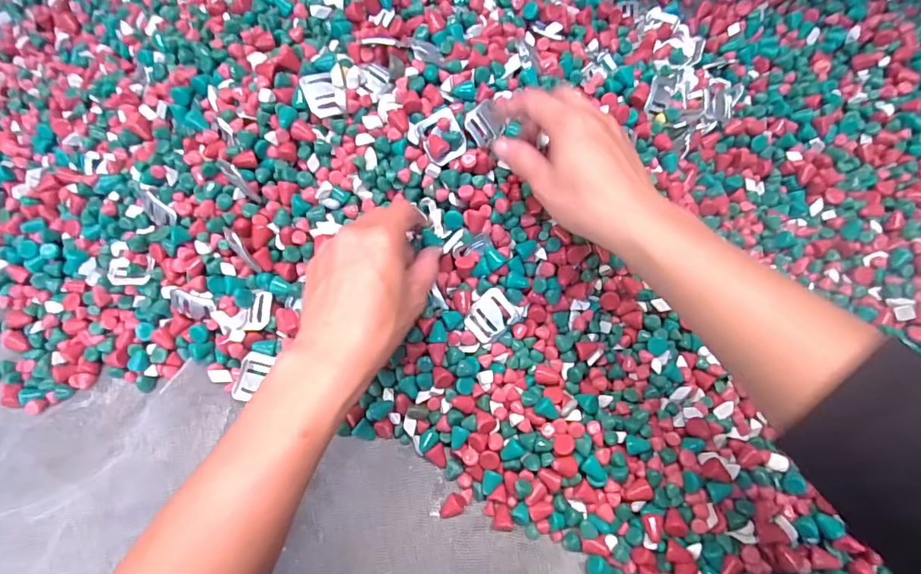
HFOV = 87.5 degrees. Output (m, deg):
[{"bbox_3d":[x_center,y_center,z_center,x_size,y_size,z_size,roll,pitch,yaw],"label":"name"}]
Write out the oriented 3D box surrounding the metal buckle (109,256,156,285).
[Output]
[{"bbox_3d":[-0.249,-0.012,0.365,0.030,0.004,0.021,-1,85,-15],"label":"metal buckle"}]

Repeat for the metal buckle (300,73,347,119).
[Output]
[{"bbox_3d":[-0.097,-0.140,0.345,0.027,0.008,0.033,-18,73,-7],"label":"metal buckle"}]

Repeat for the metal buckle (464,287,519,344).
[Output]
[{"bbox_3d":[0.021,0.021,0.353,0.035,0.005,0.028,-41,86,5],"label":"metal buckle"}]

